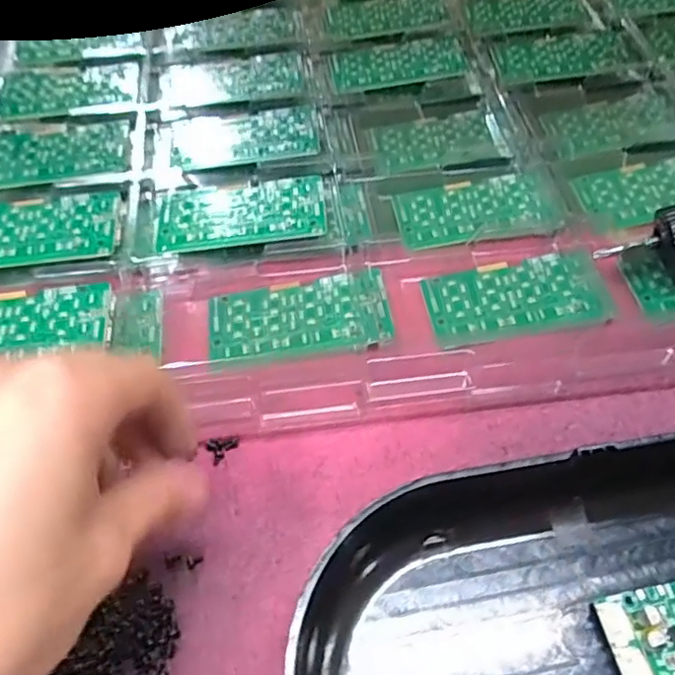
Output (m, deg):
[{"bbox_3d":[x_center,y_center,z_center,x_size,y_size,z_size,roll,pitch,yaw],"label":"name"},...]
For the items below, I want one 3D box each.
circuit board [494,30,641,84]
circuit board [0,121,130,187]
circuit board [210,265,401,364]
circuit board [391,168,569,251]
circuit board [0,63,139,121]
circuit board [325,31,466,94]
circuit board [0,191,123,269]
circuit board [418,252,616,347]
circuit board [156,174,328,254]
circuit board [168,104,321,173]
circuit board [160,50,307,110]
[{"bbox_3d":[0.163,-0.207,0.451,0.098,0.006,0.054,-7,57,-5],"label":"circuit board"},{"bbox_3d":[-0.176,-0.114,0.383,0.092,0.004,0.050,-6,57,-4],"label":"circuit board"},{"bbox_3d":[-0.020,-0.011,0.324,0.093,0.010,0.046,-6,57,-4],"label":"circuit board"},{"bbox_3d":[0.085,-0.078,0.372,0.096,0.004,0.047,-11,56,-1],"label":"circuit board"},{"bbox_3d":[-0.184,-0.170,0.424,0.091,0.004,0.055,-8,57,-5],"label":"circuit board"},{"bbox_3d":[0.043,-0.198,0.445,0.096,0.007,0.051,-13,57,-9],"label":"circuit board"},{"bbox_3d":[-0.168,-0.059,0.344,0.095,0.005,0.053,-7,57,-4],"label":"circuit board"},{"bbox_3d":[0.095,-0.021,0.331,0.093,0.004,0.047,-10,55,1],"label":"circuit board"},{"bbox_3d":[-0.054,-0.070,0.352,0.093,0.005,0.046,-9,55,-1],"label":"circuit board"},{"bbox_3d":[-0.058,-0.126,0.392,0.092,0.005,0.050,-8,57,-6],"label":"circuit board"},{"bbox_3d":[-0.073,-0.181,0.431,0.098,0.004,0.054,-9,57,-6],"label":"circuit board"}]

